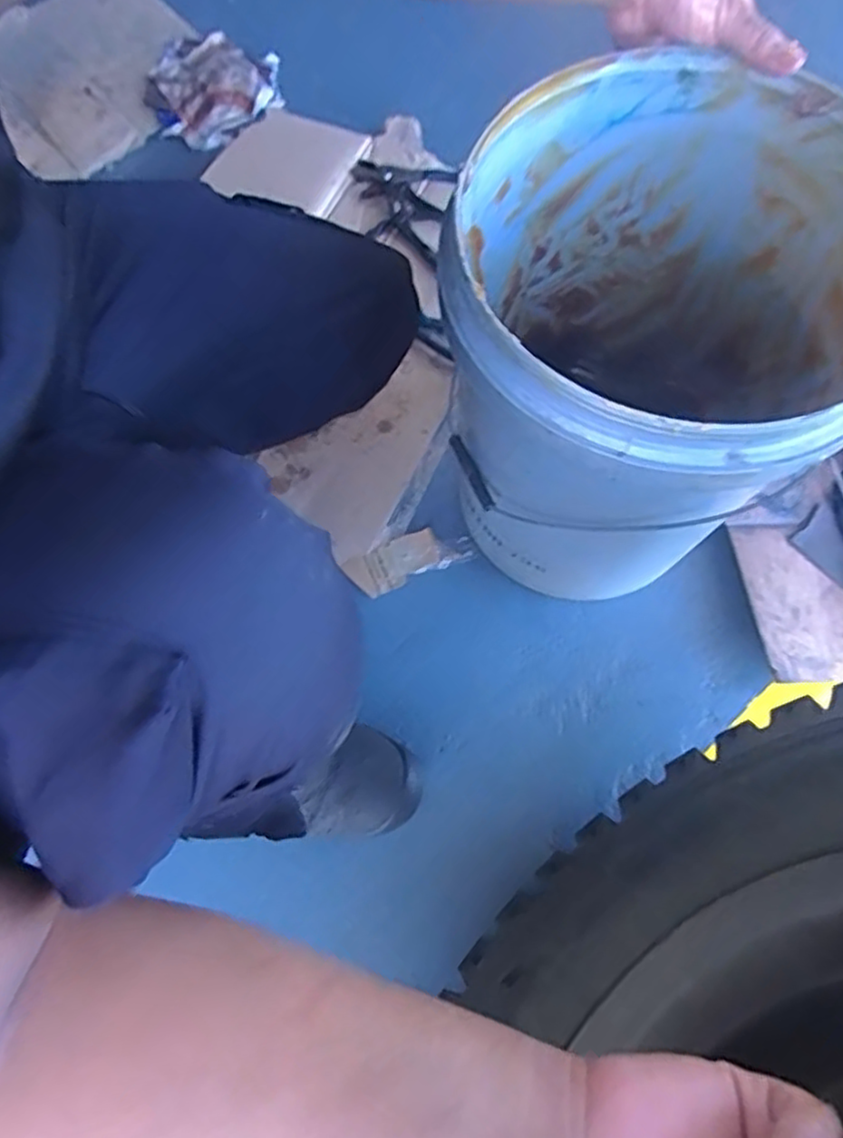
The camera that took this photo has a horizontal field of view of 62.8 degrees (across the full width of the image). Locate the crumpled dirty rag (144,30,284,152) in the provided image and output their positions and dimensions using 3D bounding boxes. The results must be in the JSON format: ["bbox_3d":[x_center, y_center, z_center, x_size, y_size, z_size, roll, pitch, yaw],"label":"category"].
[{"bbox_3d":[-0.294,-0.669,0.963,0.173,0.024,0.171,17,72,7],"label":"crumpled dirty rag"}]

